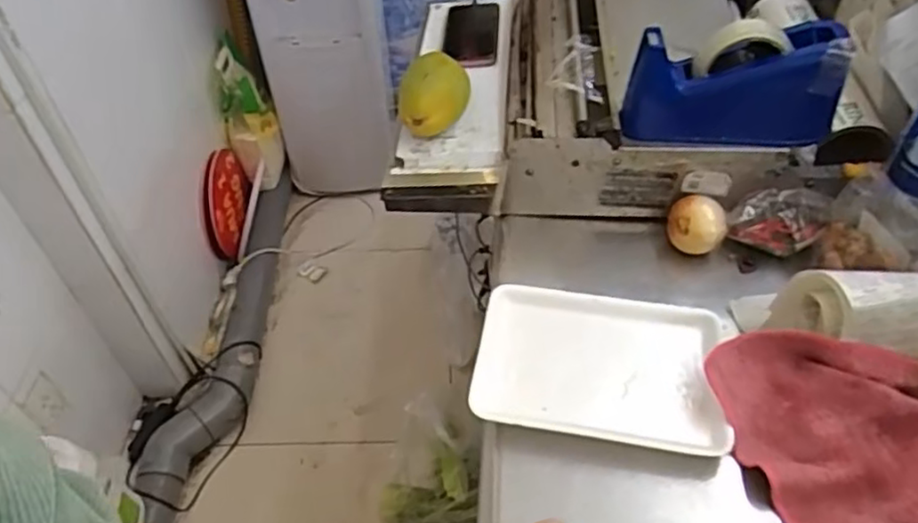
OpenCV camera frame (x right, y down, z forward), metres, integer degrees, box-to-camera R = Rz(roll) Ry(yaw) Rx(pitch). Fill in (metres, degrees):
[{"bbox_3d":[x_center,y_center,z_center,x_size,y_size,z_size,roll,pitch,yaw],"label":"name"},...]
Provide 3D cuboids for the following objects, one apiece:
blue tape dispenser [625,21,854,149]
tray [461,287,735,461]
[{"bbox_3d":[0.273,-0.172,0.675,0.191,0.121,0.059,1,47,3],"label":"blue tape dispenser"},{"bbox_3d":[0.129,0.098,0.622,0.215,0.029,0.154,7,47,8],"label":"tray"}]

